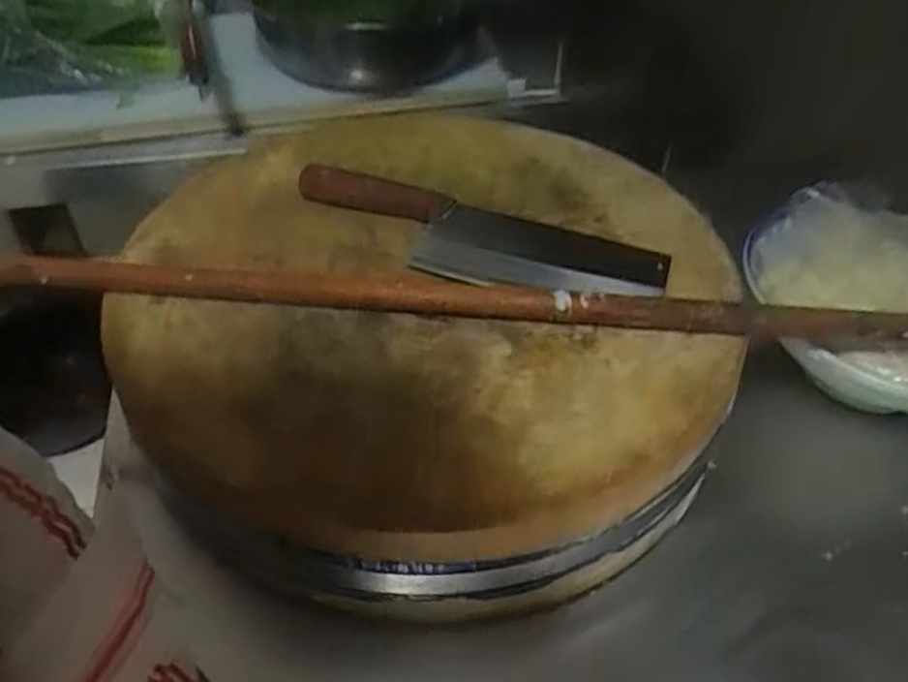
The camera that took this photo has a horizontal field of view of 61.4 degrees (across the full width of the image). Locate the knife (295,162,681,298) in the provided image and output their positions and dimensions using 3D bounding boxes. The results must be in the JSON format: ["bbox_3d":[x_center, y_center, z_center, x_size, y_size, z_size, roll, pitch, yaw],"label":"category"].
[{"bbox_3d":[0.009,-0.086,0.598,0.306,0.028,0.097,18,46,16],"label":"knife"}]

